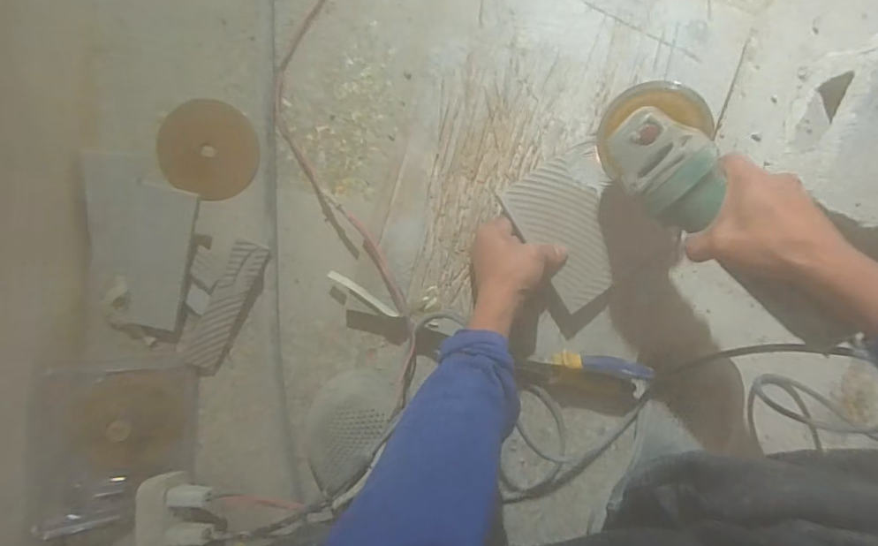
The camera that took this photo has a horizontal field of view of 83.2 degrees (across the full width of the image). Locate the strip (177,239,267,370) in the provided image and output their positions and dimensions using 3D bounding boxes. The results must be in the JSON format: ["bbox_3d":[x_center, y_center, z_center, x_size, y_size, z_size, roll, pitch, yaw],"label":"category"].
[{"bbox_3d":[-0.229,0.034,0.526,0.036,0.016,0.147,25,98,-25],"label":"strip"}]

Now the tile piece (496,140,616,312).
[{"bbox_3d":[0.147,-0.049,0.524,0.115,0.008,0.146,-32,94,-7],"label":"tile piece"}]

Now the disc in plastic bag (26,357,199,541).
[{"bbox_3d":[-0.331,0.175,0.510,0.142,0.028,0.165,3,97,-36],"label":"disc in plastic bag"}]

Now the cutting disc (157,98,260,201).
[{"bbox_3d":[-0.244,-0.131,0.525,0.099,0.006,0.101,1,94,-9],"label":"cutting disc"}]

